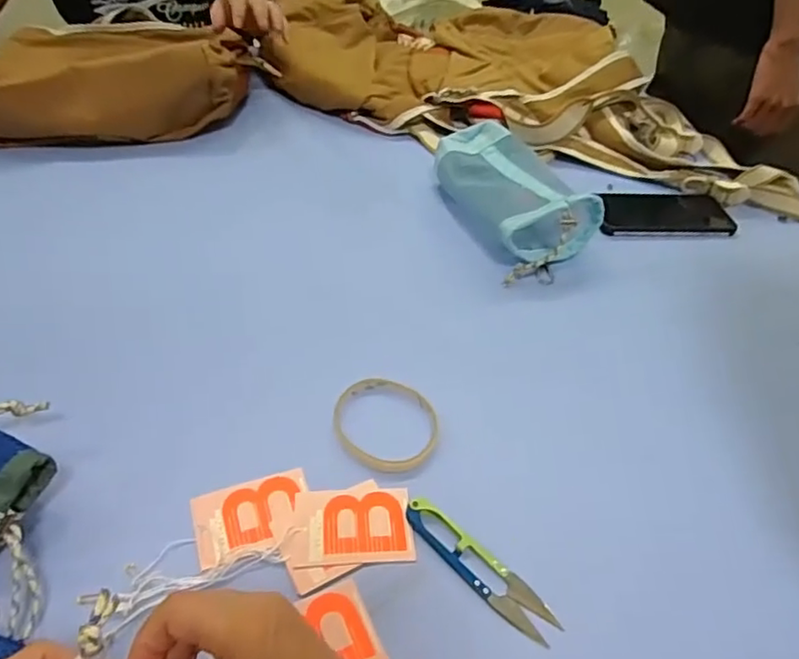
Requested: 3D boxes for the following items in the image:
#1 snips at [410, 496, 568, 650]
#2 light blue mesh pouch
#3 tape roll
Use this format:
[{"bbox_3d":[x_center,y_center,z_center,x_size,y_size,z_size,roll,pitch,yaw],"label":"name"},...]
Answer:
[{"bbox_3d":[0.050,0.154,0.390,0.118,0.009,0.025,34,50,29],"label":"snips"},{"bbox_3d":[0.132,-0.158,0.689,0.115,0.067,0.233,-11,44,-17],"label":"light blue mesh pouch"},{"bbox_3d":[-0.011,0.072,0.472,0.080,0.008,0.088,2,42,-2],"label":"tape roll"}]

